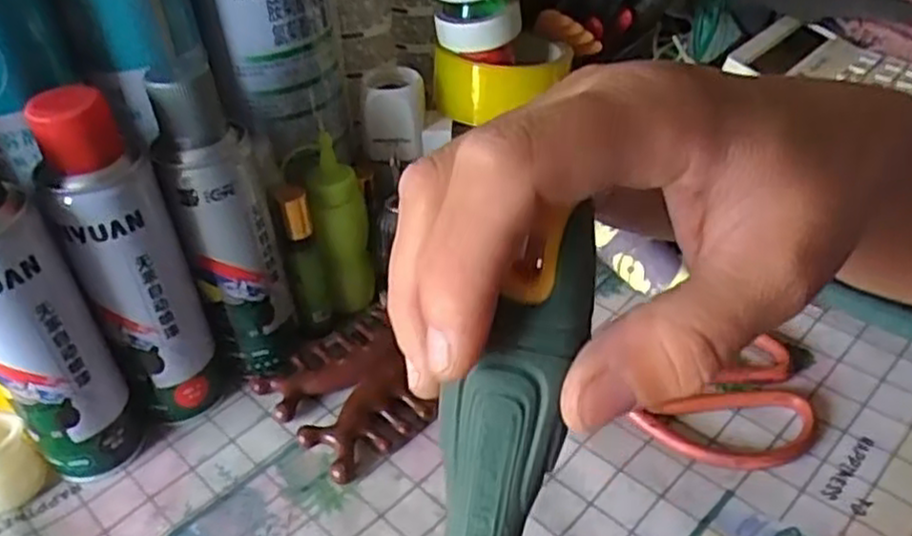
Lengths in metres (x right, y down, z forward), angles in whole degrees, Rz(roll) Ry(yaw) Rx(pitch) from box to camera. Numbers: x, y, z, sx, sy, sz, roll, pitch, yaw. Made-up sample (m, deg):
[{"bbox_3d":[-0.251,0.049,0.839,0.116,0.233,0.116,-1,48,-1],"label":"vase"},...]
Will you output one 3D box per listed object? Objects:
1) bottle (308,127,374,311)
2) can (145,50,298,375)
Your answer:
[{"bbox_3d":[-0.070,-0.025,0.466,0.030,0.103,0.032,-13,40,-11],"label":"bottle"},{"bbox_3d":[-0.126,-0.026,0.422,0.047,0.174,0.058,-13,40,-11],"label":"can"}]

